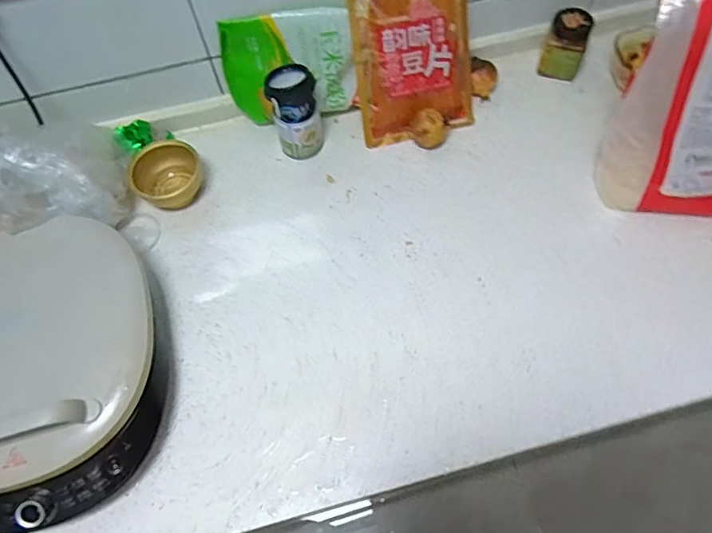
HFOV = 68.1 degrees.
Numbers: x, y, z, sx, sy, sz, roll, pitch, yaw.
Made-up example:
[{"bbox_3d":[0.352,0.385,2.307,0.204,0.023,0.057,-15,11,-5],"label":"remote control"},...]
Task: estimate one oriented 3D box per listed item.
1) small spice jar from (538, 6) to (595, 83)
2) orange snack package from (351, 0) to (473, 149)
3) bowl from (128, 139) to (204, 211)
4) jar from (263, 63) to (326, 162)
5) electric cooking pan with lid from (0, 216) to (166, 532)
[{"bbox_3d":[0.331,-0.352,0.822,0.062,0.096,0.061,22,67,12],"label":"small spice jar"},{"bbox_3d":[0.086,-0.313,0.757,0.173,0.245,0.023,-14,26,-12],"label":"orange snack package"},{"bbox_3d":[-0.274,-0.132,0.769,0.092,0.048,0.102,-13,64,-5],"label":"bowl"},{"bbox_3d":[-0.084,-0.221,0.758,0.069,0.130,0.074,-1,64,1],"label":"jar"},{"bbox_3d":[-0.365,0.117,0.605,0.282,0.129,0.326,-21,62,-7],"label":"electric cooking pan with lid"}]

